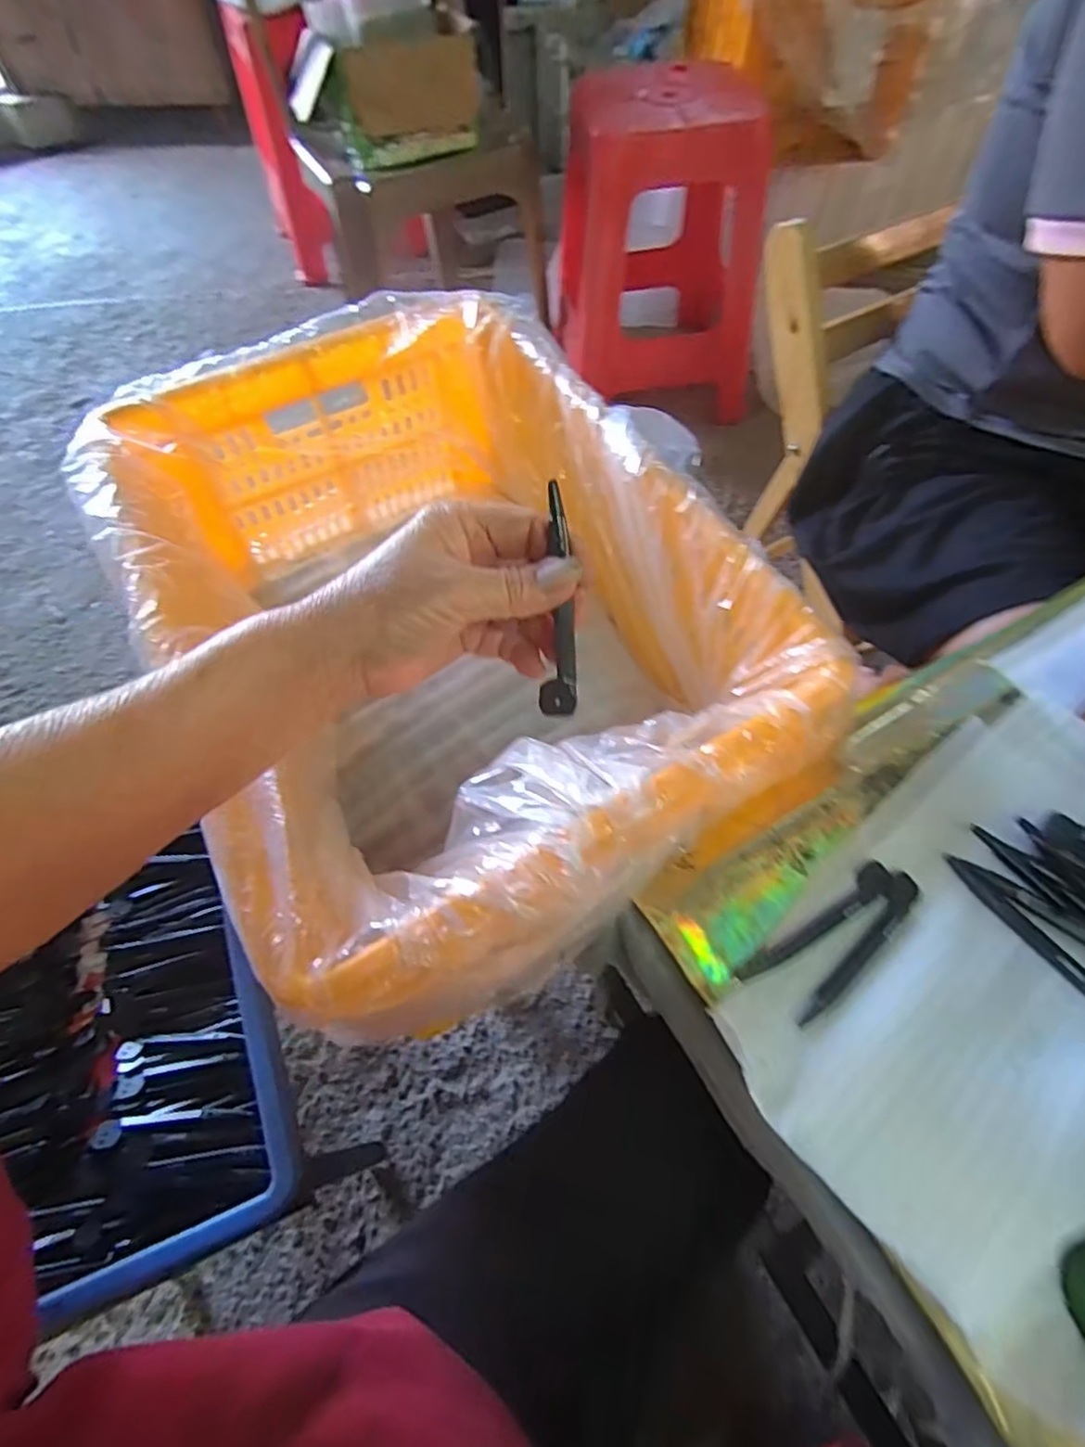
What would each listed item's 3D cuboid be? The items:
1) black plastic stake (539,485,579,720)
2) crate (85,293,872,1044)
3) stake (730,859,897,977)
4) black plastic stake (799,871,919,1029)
[{"bbox_3d":[0.007,-0.050,0.281,0.016,0.097,0.006,0,15,3],"label":"black plastic stake"},{"bbox_3d":[-0.076,-0.071,0.500,0.346,0.201,0.510,-29,62,-14],"label":"crate"},{"bbox_3d":[0.135,0.097,0.324,0.097,0.004,0.015,-28,62,-13],"label":"stake"},{"bbox_3d":[0.154,0.108,0.316,0.014,0.005,0.096,40,68,23],"label":"black plastic stake"}]

